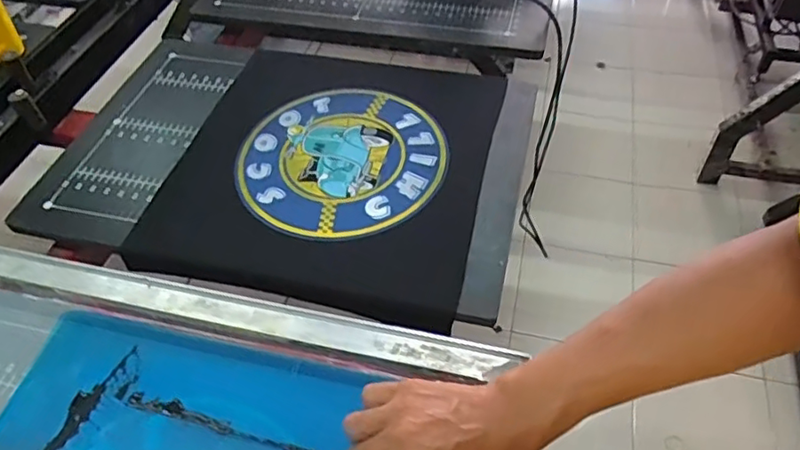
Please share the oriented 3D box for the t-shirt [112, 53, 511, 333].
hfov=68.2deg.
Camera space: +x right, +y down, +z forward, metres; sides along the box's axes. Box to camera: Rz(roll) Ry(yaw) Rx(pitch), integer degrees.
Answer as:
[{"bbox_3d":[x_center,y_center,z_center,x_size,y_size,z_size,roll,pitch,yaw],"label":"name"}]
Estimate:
[{"bbox_3d":[-0.074,-0.078,0.767,0.419,0.045,0.400,9,51,12],"label":"t-shirt"}]

